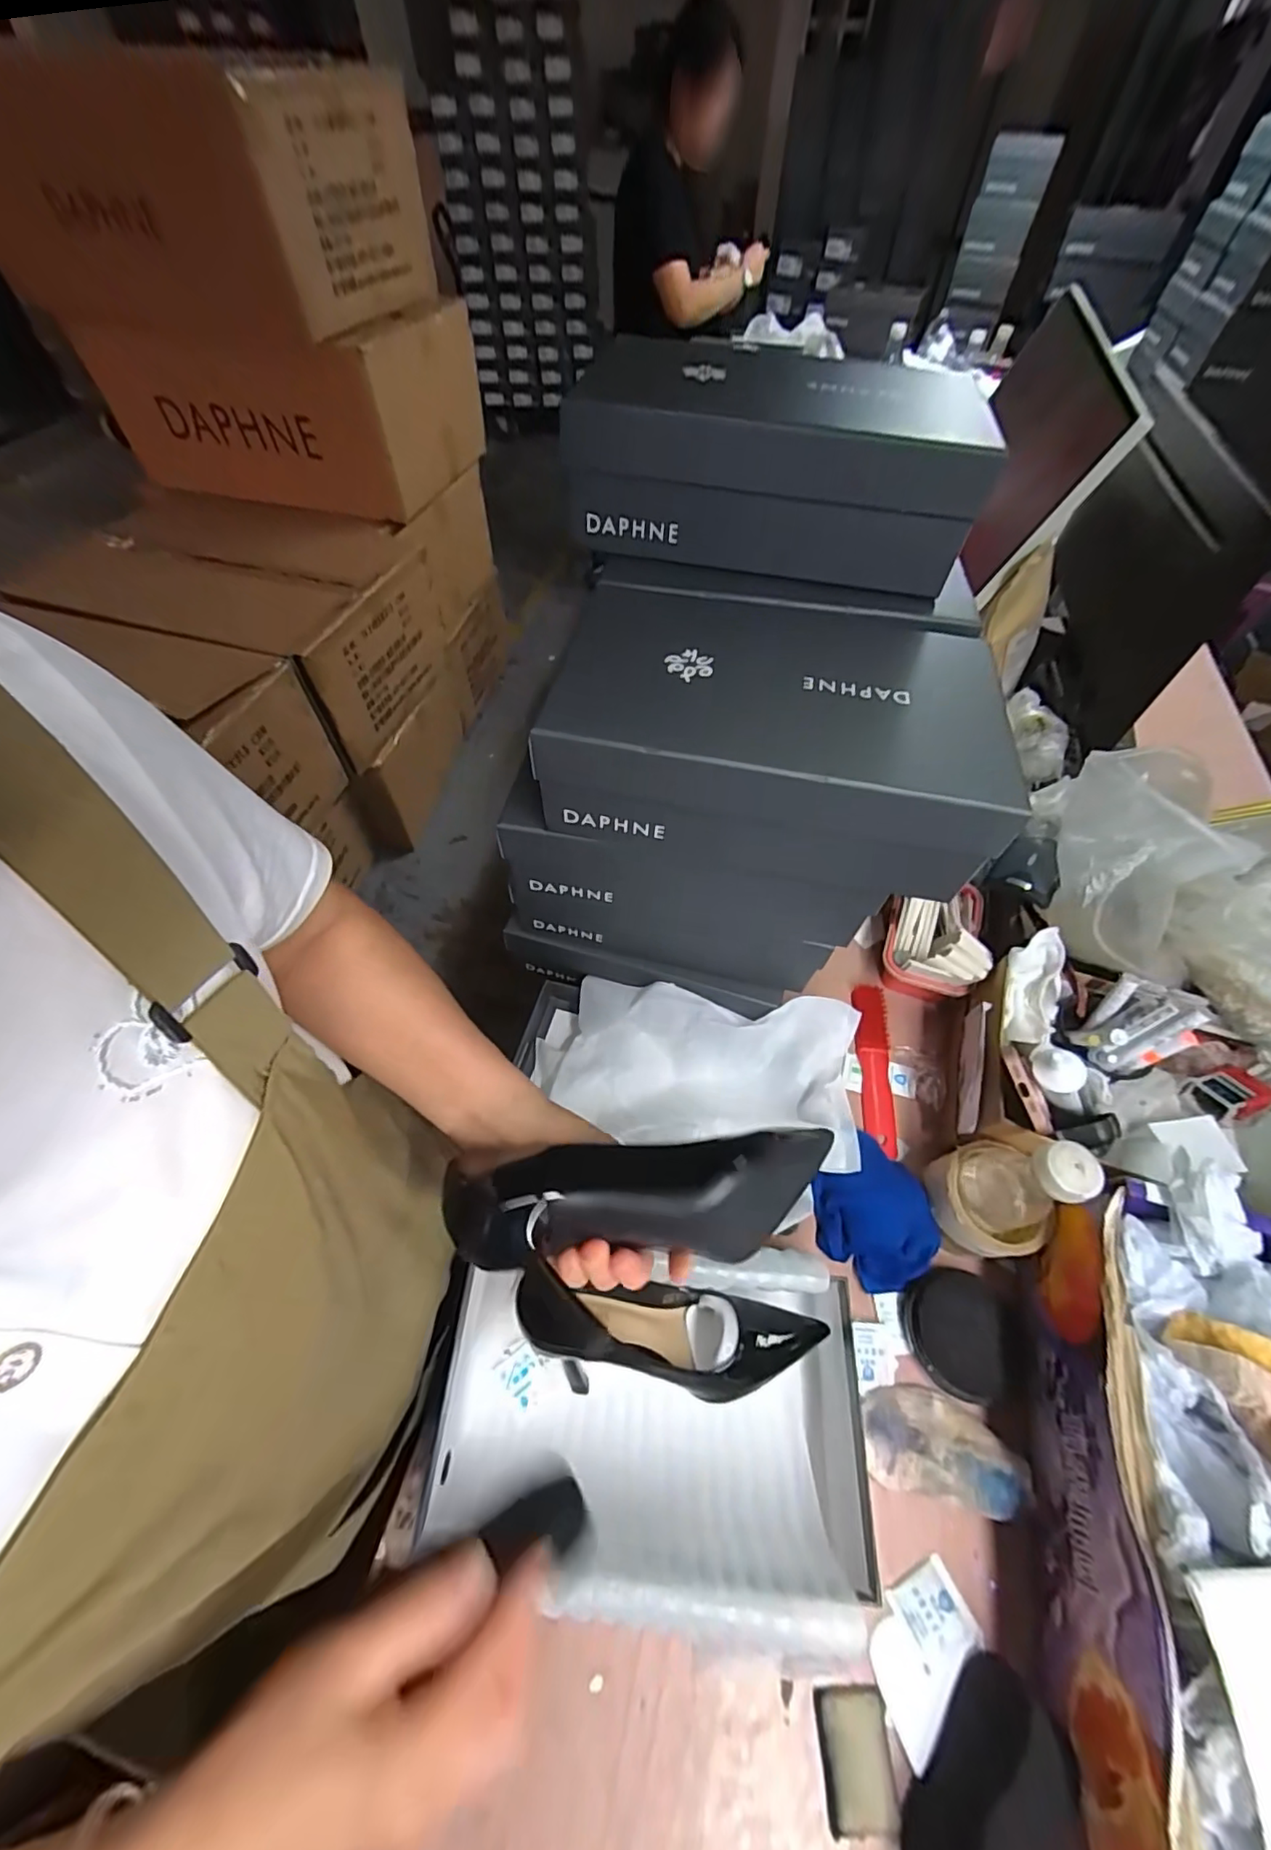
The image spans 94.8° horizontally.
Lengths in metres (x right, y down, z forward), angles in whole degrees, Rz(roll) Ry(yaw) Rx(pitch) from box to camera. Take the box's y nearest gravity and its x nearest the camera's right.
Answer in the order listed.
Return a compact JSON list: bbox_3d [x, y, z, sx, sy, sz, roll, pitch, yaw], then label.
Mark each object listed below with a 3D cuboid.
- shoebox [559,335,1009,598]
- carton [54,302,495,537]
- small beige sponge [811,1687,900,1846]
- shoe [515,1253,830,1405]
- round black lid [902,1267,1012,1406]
[{"bbox_3d":[0.114,-0.373,0.478,0.306,0.096,0.164,7,57,4],"label":"shoebox"},{"bbox_3d":[-0.778,-1.207,1.353,0.722,0.298,0.431,12,58,7],"label":"carton"},{"bbox_3d":[0.147,0.554,0.387,0.047,0.011,0.061,0,57,-1],"label":"small beige sponge"},{"bbox_3d":[0.037,0.334,0.475,0.225,0.087,0.071,9,57,5],"label":"shoe"},{"bbox_3d":[0.278,0.349,0.504,0.074,0.028,0.091,21,59,12],"label":"round black lid"}]

